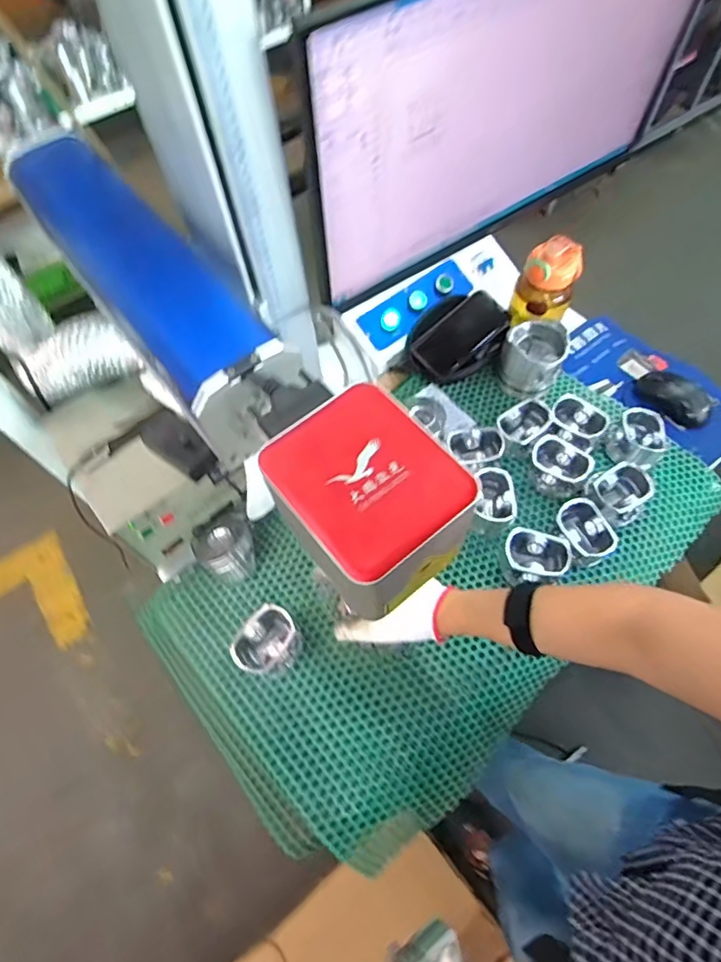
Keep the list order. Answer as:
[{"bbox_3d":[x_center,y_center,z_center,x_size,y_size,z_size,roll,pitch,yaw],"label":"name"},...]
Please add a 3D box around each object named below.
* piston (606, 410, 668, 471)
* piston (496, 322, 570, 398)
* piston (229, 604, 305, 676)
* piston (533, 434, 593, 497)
[{"bbox_3d":[0.388,-0.055,0.736,0.071,0.050,0.081,33,68,18],"label":"piston"},{"bbox_3d":[0.257,-0.184,0.785,0.089,0.081,0.082,-1,62,2],"label":"piston"},{"bbox_3d":[-0.109,0.191,0.618,0.066,0.053,0.078,38,69,20],"label":"piston"},{"bbox_3d":[0.269,-0.018,0.719,0.071,0.045,0.078,-1,62,2],"label":"piston"}]

